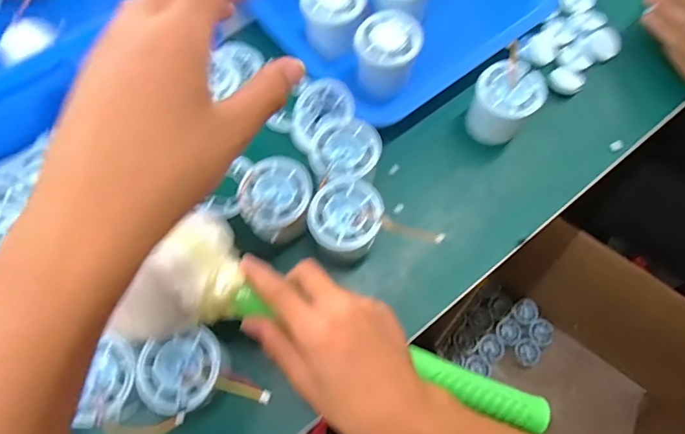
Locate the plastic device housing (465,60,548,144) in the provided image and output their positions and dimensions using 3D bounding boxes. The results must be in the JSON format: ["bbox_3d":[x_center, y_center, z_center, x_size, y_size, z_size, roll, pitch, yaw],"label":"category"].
[{"bbox_3d":[0.146,-0.105,0.423,0.059,0.043,0.054,-40,73,-14],"label":"plastic device housing"}]

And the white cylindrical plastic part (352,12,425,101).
[{"bbox_3d":[0.040,-0.147,0.435,0.059,0.053,0.067,4,68,2],"label":"white cylindrical plastic part"}]

